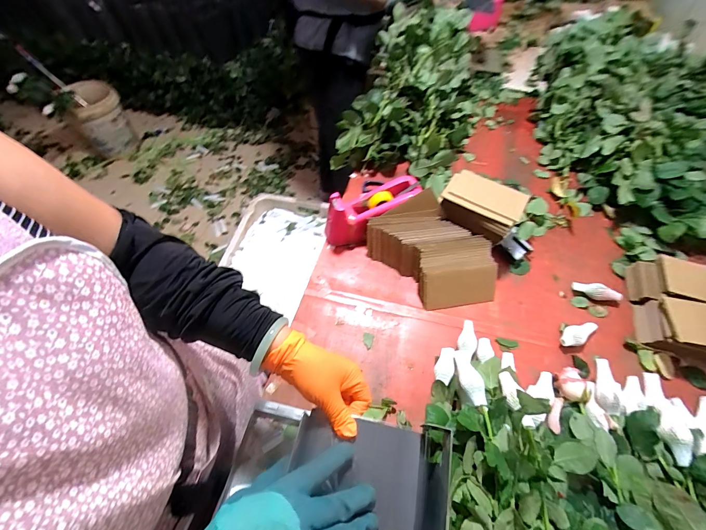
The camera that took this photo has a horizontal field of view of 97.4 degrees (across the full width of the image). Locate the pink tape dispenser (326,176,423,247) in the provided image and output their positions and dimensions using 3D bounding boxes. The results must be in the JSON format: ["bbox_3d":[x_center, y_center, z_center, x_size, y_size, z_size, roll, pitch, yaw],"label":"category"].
[{"bbox_3d":[0.044,-0.139,0.631,0.184,0.044,0.073,-14,59,-10],"label":"pink tape dispenser"}]

